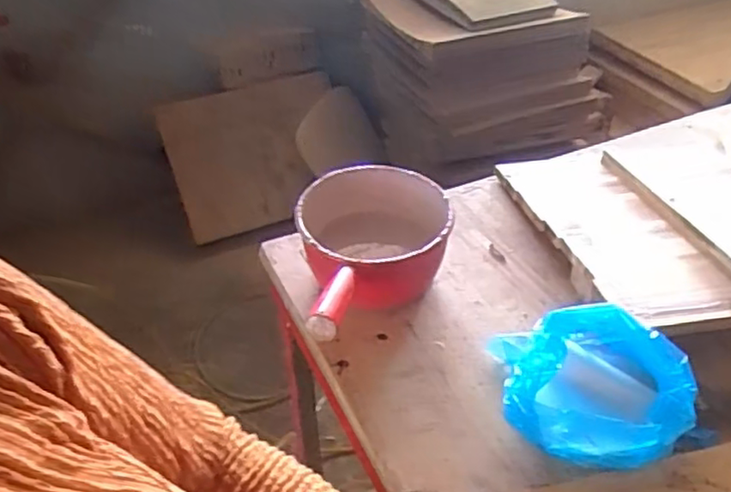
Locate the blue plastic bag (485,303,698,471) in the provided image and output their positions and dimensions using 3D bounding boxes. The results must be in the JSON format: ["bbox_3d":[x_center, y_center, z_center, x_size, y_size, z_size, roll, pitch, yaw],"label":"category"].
[{"bbox_3d":[0.222,0.141,0.664,0.181,0.091,0.140,9,41,12],"label":"blue plastic bag"}]

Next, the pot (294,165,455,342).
[{"bbox_3d":[0.015,0.029,0.781,0.173,0.116,0.287,-2,40,-2],"label":"pot"}]

